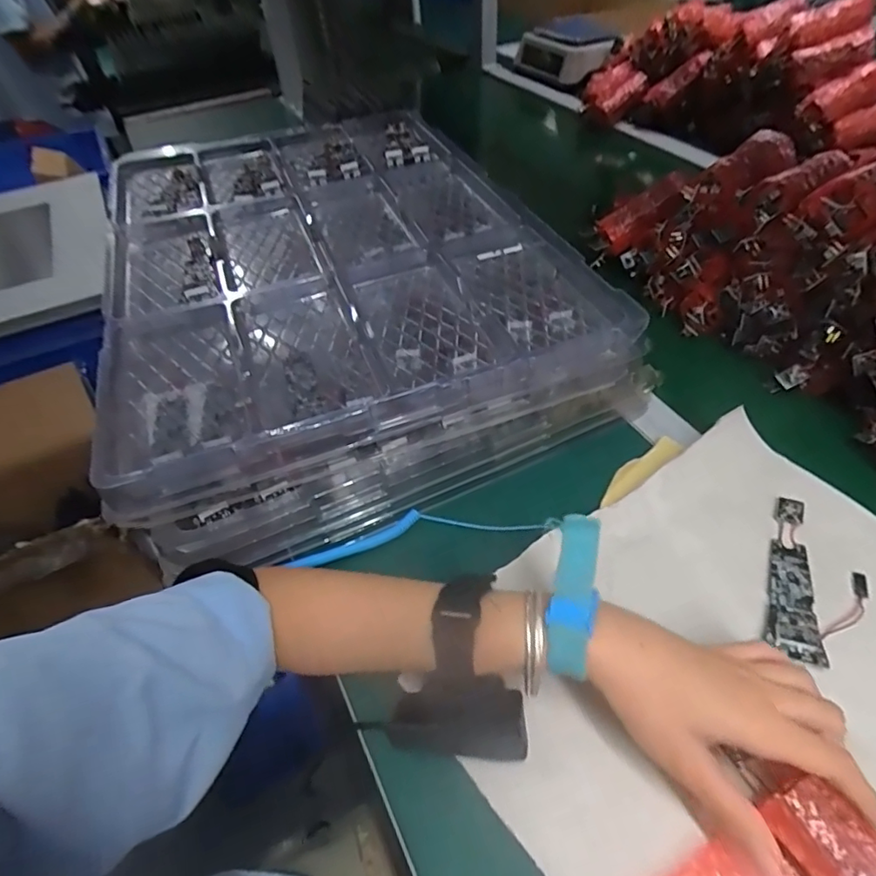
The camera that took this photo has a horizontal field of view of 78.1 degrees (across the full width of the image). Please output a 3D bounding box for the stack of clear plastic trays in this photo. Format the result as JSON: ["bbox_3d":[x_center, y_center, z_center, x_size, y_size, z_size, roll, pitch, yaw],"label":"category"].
[{"bbox_3d":[-0.105,-0.165,0.562,0.398,0.097,0.569,-18,49,-11],"label":"stack of clear plastic trays"}]

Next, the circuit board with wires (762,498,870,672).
[{"bbox_3d":[0.250,0.094,0.353,0.056,0.011,0.114,16,51,18],"label":"circuit board with wires"}]

